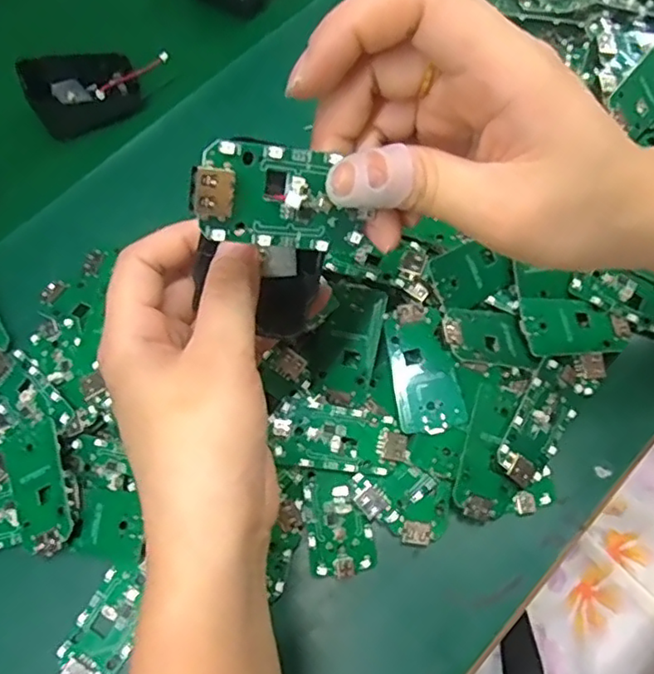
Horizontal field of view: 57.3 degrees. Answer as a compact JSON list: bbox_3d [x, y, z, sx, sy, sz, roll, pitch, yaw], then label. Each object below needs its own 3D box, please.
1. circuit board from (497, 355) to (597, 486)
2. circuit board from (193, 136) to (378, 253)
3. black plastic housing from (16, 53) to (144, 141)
[{"bbox_3d":[0.107,0.041,0.296,0.032,0.006,0.066,41,72,-18],"label":"circuit board"},{"bbox_3d":[-0.012,-0.042,0.186,0.061,0.030,0.006,-3,21,-34],"label":"circuit board"},{"bbox_3d":[-0.157,-0.165,0.393,0.072,0.039,0.049,-32,70,-10],"label":"black plastic housing"}]

